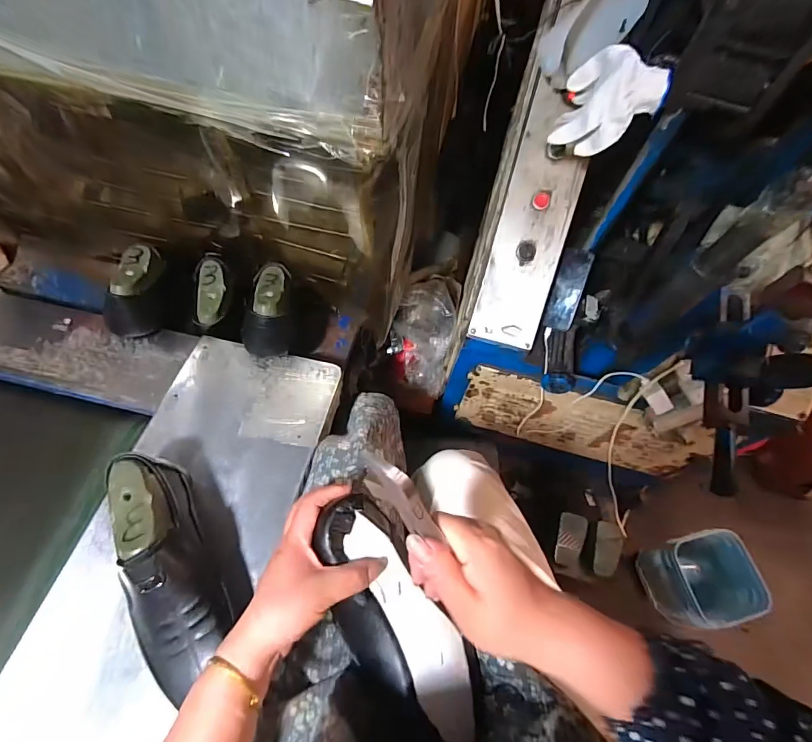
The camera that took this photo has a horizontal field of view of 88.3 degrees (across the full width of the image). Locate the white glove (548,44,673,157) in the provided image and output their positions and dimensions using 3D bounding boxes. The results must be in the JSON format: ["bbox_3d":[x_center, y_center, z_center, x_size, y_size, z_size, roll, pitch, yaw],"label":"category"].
[{"bbox_3d":[0.278,-0.367,0.576,0.121,0.110,0.069,23,62,8],"label":"white glove"}]

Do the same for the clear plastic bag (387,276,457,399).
[{"bbox_3d":[0.042,-0.094,1.048,0.150,0.135,0.239,10,61,2],"label":"clear plastic bag"}]

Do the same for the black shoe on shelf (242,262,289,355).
[{"bbox_3d":[-0.202,-0.094,0.618,0.070,0.074,0.150,3,61,-3],"label":"black shoe on shelf"}]

